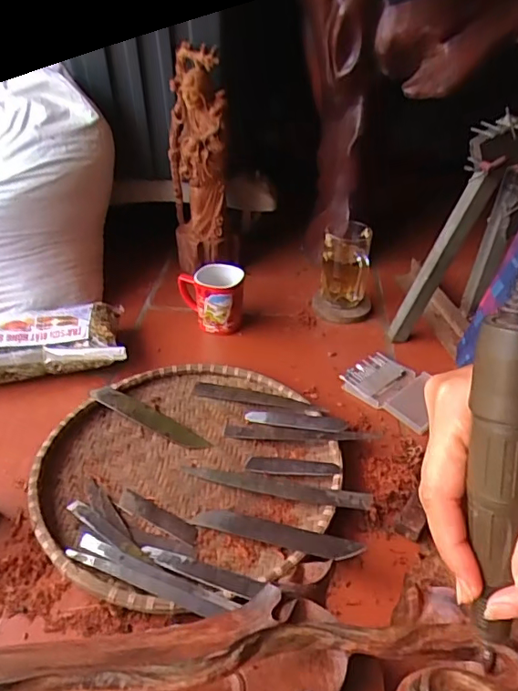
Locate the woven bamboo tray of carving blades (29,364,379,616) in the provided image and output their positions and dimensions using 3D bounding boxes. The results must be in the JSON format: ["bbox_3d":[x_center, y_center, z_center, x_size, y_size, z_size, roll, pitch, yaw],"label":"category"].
[{"bbox_3d":[-0.071,0.139,0.612,0.341,0.031,0.346,-20,40,-24],"label":"woven bamboo tray of carving blades"}]

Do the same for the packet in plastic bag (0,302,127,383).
[{"bbox_3d":[-0.316,-0.010,0.780,0.244,0.072,0.146,-5,36,-5],"label":"packet in plastic bag"}]

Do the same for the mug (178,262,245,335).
[{"bbox_3d":[-0.075,-0.075,0.853,0.104,0.092,0.078,-5,36,-5],"label":"mug"}]

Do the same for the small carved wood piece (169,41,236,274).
[{"bbox_3d":[-0.105,-0.313,0.948,0.106,0.366,0.131,-7,36,-8],"label":"small carved wood piece"}]

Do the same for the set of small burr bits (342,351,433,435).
[{"bbox_3d":[0.192,0.057,0.741,0.129,0.016,0.099,29,45,34],"label":"set of small burr bits"}]

